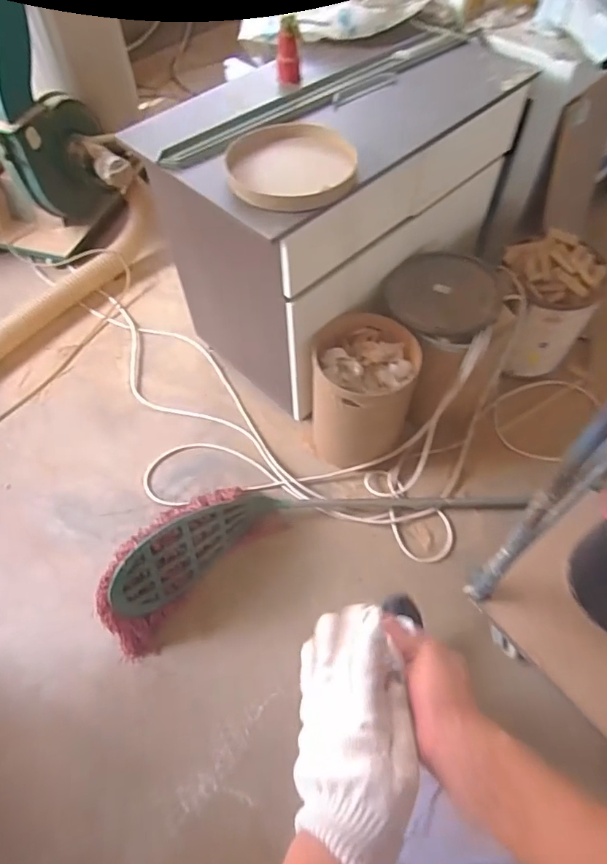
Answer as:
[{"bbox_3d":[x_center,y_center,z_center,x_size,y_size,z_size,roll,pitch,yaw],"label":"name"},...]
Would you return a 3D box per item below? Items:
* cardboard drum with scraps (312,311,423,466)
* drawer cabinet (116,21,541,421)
[{"bbox_3d":[0.180,-0.126,1.527,0.281,0.393,0.309,6,59,5],"label":"cardboard drum with scraps"},{"bbox_3d":[0.096,-0.659,1.566,0.898,0.790,0.592,-39,65,-20],"label":"drawer cabinet"}]

